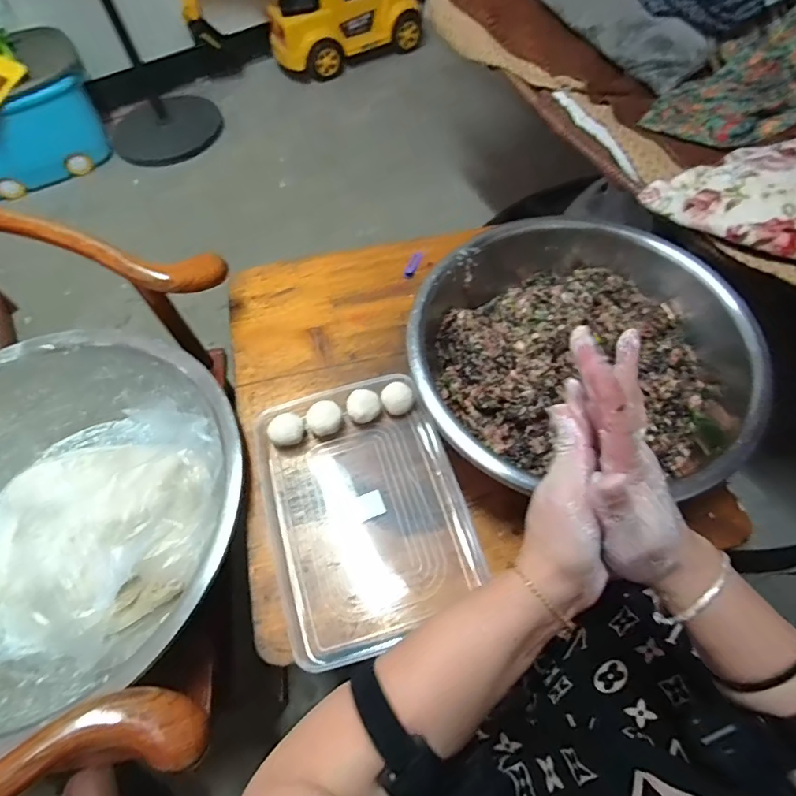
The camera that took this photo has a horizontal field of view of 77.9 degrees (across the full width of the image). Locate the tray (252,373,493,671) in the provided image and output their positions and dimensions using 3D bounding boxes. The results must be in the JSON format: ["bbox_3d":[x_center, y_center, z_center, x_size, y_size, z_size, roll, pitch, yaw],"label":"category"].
[{"bbox_3d":[-0.040,0.123,0.583,0.219,0.045,0.301,-17,61,-7],"label":"tray"}]

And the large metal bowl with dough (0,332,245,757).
[{"bbox_3d":[-0.432,0.156,0.633,0.479,0.150,0.456,-1,60,2],"label":"large metal bowl with dough"}]

